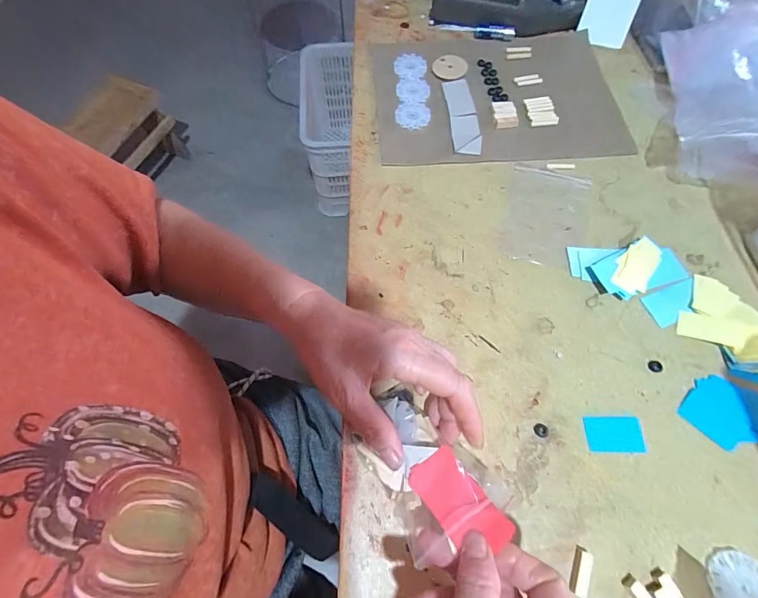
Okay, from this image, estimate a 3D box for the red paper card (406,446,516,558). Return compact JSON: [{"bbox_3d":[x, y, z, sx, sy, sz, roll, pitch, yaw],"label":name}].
[{"bbox_3d":[0.048,0.124,0.222,0.033,0.005,0.060,-37,56,-10],"label":"red paper card"}]

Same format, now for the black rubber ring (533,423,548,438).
[{"bbox_3d":[0.126,0.102,0.284,0.010,0.004,0.010,0,66,-1],"label":"black rubber ring"}]

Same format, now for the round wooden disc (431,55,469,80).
[{"bbox_3d":[0.089,-0.285,0.448,0.037,0.006,0.046,31,70,12],"label":"round wooden disc"}]

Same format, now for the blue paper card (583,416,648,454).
[{"bbox_3d":[0.183,0.105,0.283,0.043,0.004,0.026,1,66,0],"label":"blue paper card"}]

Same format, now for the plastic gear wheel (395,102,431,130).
[{"bbox_3d":[0.039,-0.211,0.416,0.038,0.004,0.037,7,66,2],"label":"plastic gear wheel"}]

